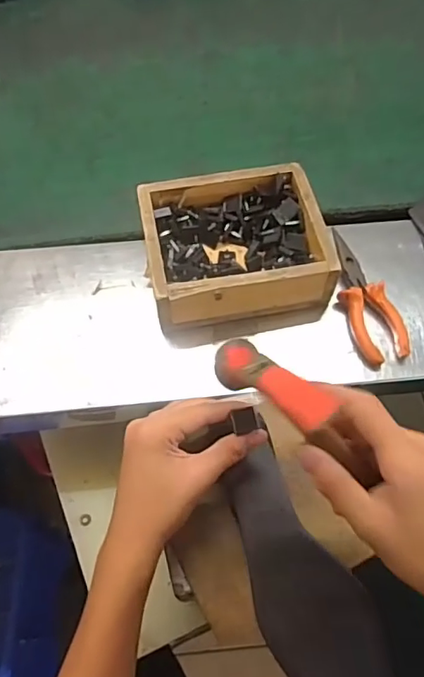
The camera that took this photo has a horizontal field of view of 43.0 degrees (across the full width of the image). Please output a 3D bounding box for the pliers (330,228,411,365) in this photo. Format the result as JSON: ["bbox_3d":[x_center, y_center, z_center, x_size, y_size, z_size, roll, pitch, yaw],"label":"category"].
[{"bbox_3d":[0.155,-0.044,0.559,0.048,0.026,0.147,-16,63,-8],"label":"pliers"}]

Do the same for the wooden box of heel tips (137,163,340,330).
[{"bbox_3d":[0.022,-0.099,0.559,0.179,0.055,0.156,-11,62,-6],"label":"wooden box of heel tips"}]

